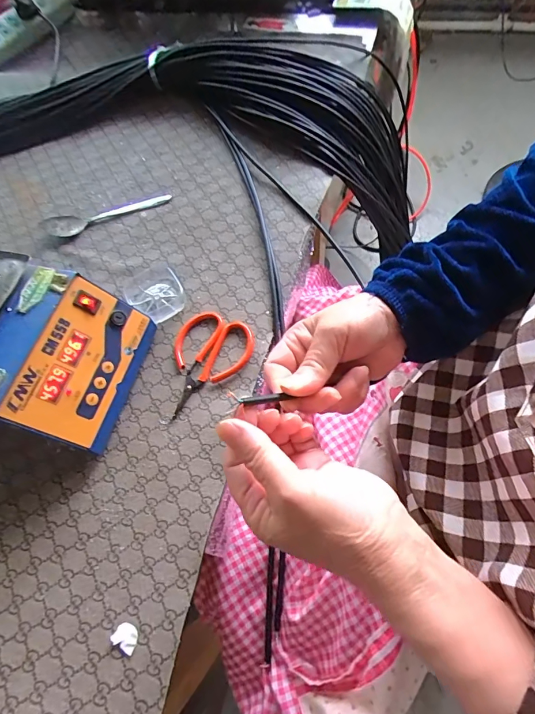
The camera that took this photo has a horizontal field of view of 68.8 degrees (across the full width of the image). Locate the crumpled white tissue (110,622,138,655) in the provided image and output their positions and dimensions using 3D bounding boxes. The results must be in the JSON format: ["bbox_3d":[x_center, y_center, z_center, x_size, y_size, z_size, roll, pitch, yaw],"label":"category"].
[{"bbox_3d":[-0.109,0.215,0.302,0.020,0.004,0.016,22,67,12],"label":"crumpled white tissue"}]

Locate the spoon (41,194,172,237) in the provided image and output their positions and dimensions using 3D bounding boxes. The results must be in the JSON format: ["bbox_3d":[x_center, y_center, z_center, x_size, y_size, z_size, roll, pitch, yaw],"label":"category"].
[{"bbox_3d":[-0.203,-0.179,0.499,0.159,0.009,0.033,-14,65,-4],"label":"spoon"}]

